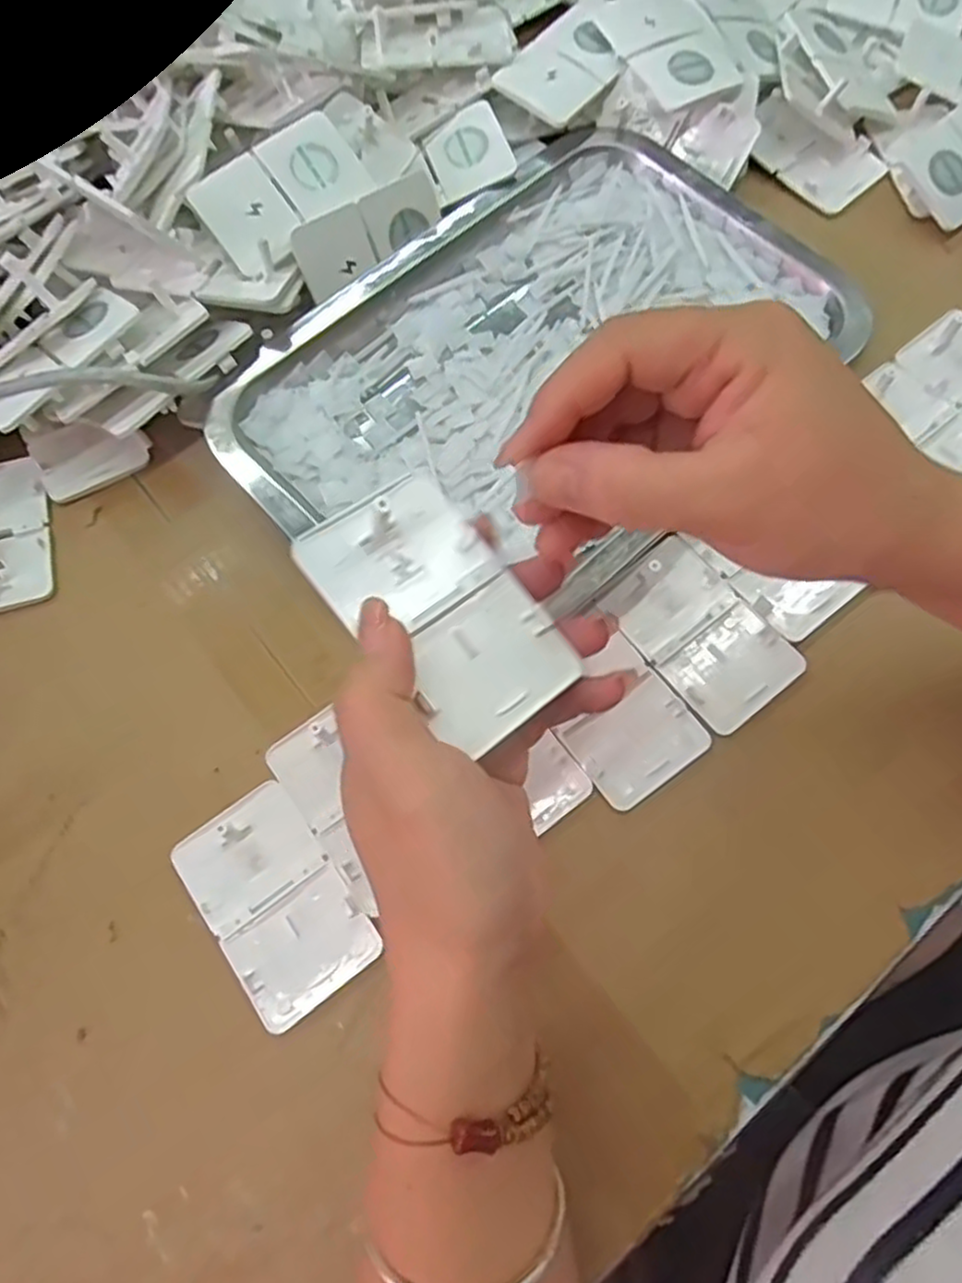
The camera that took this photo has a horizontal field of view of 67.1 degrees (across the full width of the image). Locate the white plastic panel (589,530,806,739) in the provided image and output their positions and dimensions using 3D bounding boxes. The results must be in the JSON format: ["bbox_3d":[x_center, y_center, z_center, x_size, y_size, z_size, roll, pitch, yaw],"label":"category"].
[{"bbox_3d":[0.098,-0.005,0.328,0.053,0.004,0.085,-37,72,-11],"label":"white plastic panel"}]

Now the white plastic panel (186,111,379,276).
[{"bbox_3d":[-0.102,-0.233,0.374,0.086,0.007,0.050,-38,96,-9],"label":"white plastic panel"}]

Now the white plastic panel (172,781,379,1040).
[{"bbox_3d":[-0.084,0.104,0.294,0.051,0.005,0.086,-36,72,-11],"label":"white plastic panel"}]

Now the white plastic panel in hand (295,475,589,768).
[{"bbox_3d":[-0.013,-0.010,0.225,0.051,0.005,0.084,-37,84,-23],"label":"white plastic panel in hand"}]

